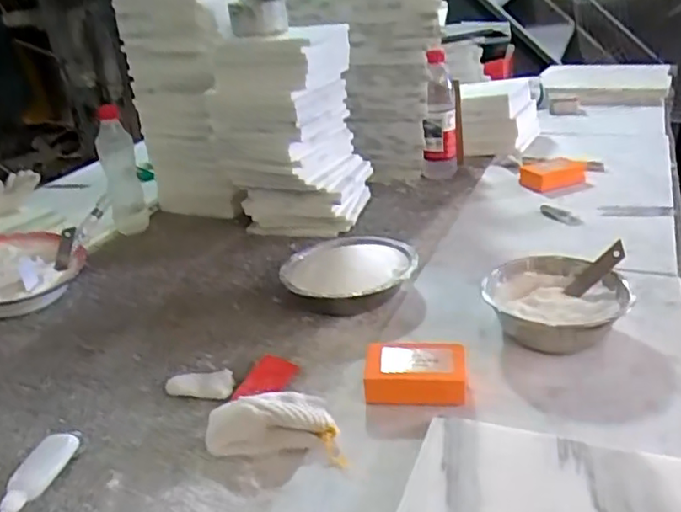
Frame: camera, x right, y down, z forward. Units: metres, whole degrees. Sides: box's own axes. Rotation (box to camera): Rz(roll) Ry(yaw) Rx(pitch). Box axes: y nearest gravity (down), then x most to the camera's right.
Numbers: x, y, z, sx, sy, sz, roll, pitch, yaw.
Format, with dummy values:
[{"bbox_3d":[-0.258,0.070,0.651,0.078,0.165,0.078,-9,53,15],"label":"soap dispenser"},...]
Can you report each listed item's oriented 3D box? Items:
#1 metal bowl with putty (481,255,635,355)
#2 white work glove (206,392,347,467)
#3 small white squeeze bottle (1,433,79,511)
[{"bbox_3d":[0.224,0.052,0.672,0.143,0.051,0.134,1,26,16],"label":"metal bowl with putty"},{"bbox_3d":[-0.054,0.147,0.566,0.126,0.034,0.069,0,26,14],"label":"white work glove"},{"bbox_3d":[-0.257,0.188,0.539,0.022,0.025,0.096,1,26,16],"label":"small white squeeze bottle"}]

